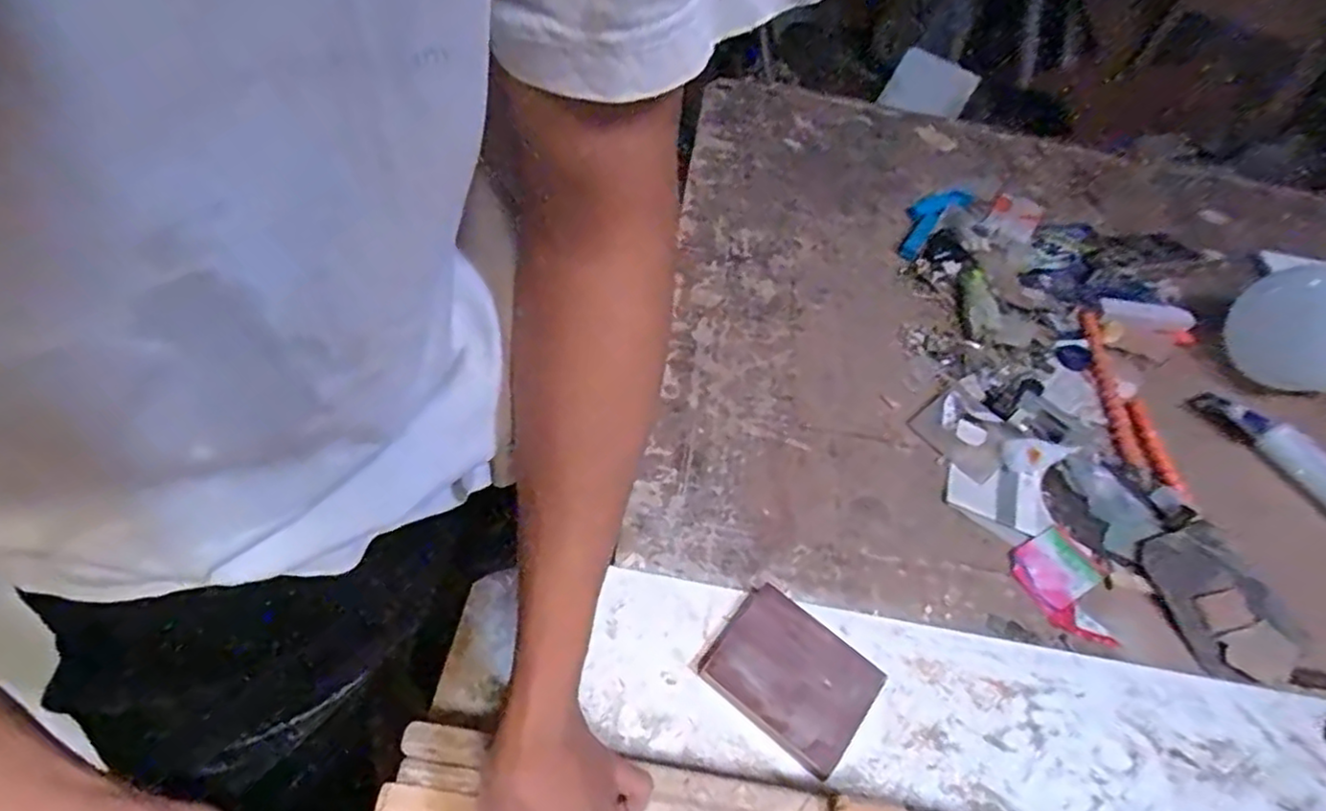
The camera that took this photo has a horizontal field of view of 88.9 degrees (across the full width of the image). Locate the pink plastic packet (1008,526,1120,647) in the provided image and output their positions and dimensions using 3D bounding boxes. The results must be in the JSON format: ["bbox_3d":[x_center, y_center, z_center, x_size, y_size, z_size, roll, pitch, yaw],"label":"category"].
[{"bbox_3d":[0.362,0.159,0.597,0.080,0.007,0.098,-21,57,-20],"label":"pink plastic packet"}]

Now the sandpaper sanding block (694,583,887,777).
[{"bbox_3d":[0.096,0.204,0.513,0.114,0.028,0.087,37,58,21],"label":"sandpaper sanding block"}]

